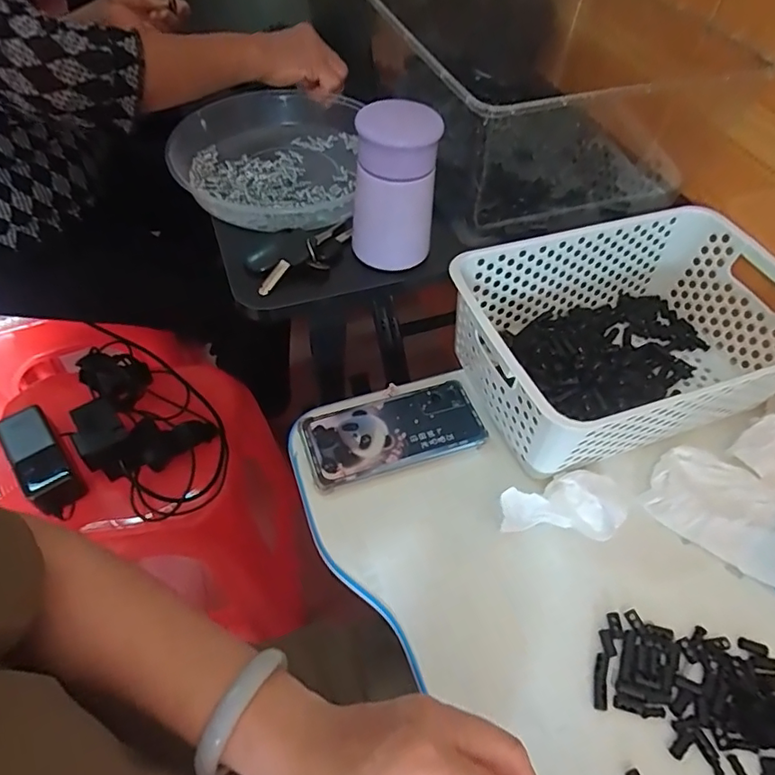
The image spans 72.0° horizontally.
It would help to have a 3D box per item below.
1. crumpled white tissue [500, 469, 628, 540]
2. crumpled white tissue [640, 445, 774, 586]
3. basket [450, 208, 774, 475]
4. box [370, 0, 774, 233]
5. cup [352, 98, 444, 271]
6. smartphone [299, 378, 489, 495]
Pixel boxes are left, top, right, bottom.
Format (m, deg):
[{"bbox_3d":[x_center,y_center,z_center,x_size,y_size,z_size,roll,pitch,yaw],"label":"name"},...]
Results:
[{"bbox_3d":[0.142,0.094,0.437,0.097,0.034,0.052,7,53,2],"label":"crumpled white tissue"},{"bbox_3d":[0.294,0.101,0.450,0.128,0.022,0.091,37,60,22],"label":"crumpled white tissue"},{"bbox_3d":[0.228,-0.049,0.511,0.302,0.112,0.202,-18,56,-15],"label":"basket"},{"bbox_3d":[0.165,-0.334,0.600,0.283,0.159,0.345,-12,55,-11],"label":"box"},{"bbox_3d":[0.005,-0.169,0.459,0.069,0.121,0.059,1,53,-2],"label":"cup"},{"bbox_3d":[0.006,0.039,0.491,0.162,0.008,0.078,-15,55,-13],"label":"smartphone"}]

